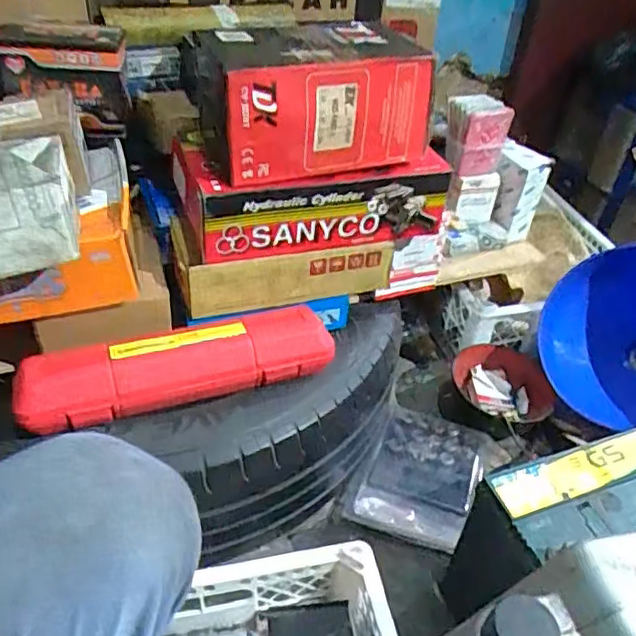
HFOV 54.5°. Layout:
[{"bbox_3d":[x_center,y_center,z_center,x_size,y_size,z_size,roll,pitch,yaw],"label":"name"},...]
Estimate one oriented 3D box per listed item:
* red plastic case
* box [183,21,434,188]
[{"bbox_3d":[-0.132,0.047,0.602,0.299,0.044,0.071,-13,43,-20],"label":"red plastic case"},{"bbox_3d":[-0.009,-0.222,0.621,0.209,0.103,0.141,-15,44,-22],"label":"box"}]

